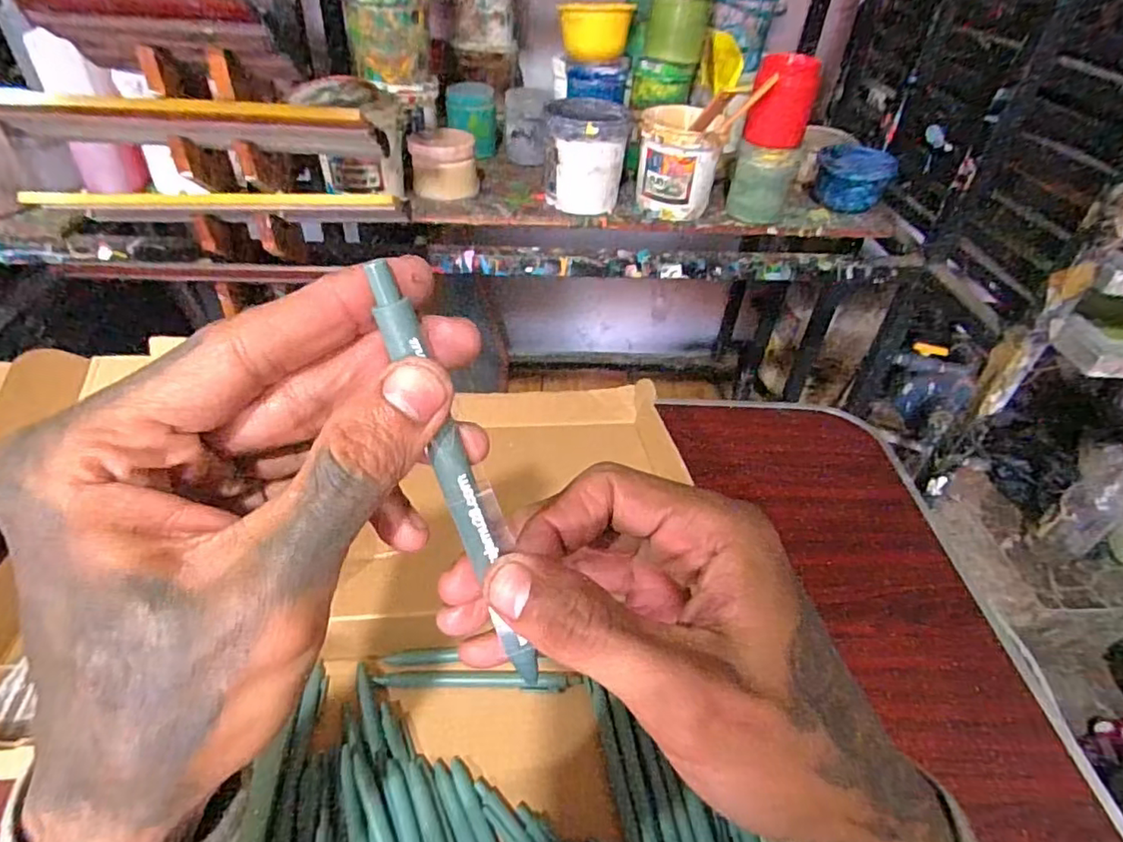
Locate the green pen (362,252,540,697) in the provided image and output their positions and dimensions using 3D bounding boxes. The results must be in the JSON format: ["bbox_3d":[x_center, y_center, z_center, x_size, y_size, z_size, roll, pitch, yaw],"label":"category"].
[{"bbox_3d":[-0.028,0.021,0.169,0.010,0.131,0.005,-28,21,-31],"label":"green pen"}]

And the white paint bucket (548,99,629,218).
[{"bbox_3d":[0.032,-0.368,0.848,0.109,0.133,0.098,0,42,-5],"label":"white paint bucket"}]

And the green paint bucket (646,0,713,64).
[{"bbox_3d":[0.172,-0.591,0.879,0.088,0.096,0.082,7,42,3],"label":"green paint bucket"}]

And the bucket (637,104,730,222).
[{"bbox_3d":[0.167,-0.365,0.861,0.108,0.143,0.106,3,42,-2],"label":"bucket"}]

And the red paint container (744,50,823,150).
[{"bbox_3d":[0.288,-0.418,0.779,0.076,0.094,0.072,14,43,11],"label":"red paint container"}]

